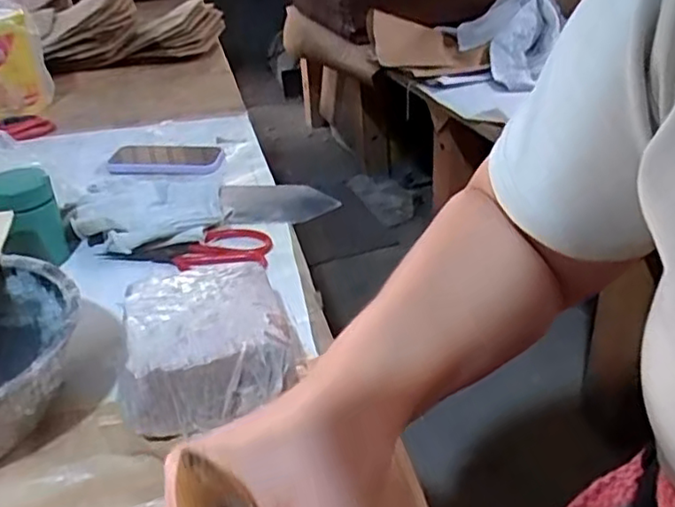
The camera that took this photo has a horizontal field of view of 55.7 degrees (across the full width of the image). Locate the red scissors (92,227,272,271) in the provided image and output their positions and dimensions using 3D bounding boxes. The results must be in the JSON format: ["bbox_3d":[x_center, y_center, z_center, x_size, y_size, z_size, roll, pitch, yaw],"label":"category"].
[{"bbox_3d":[-0.157,-0.008,0.667,0.171,0.013,0.074,-2,31,0],"label":"red scissors"}]

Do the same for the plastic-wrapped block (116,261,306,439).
[{"bbox_3d":[-0.101,0.064,0.487,0.121,0.059,0.150,-10,32,-14],"label":"plastic-wrapped block"}]

